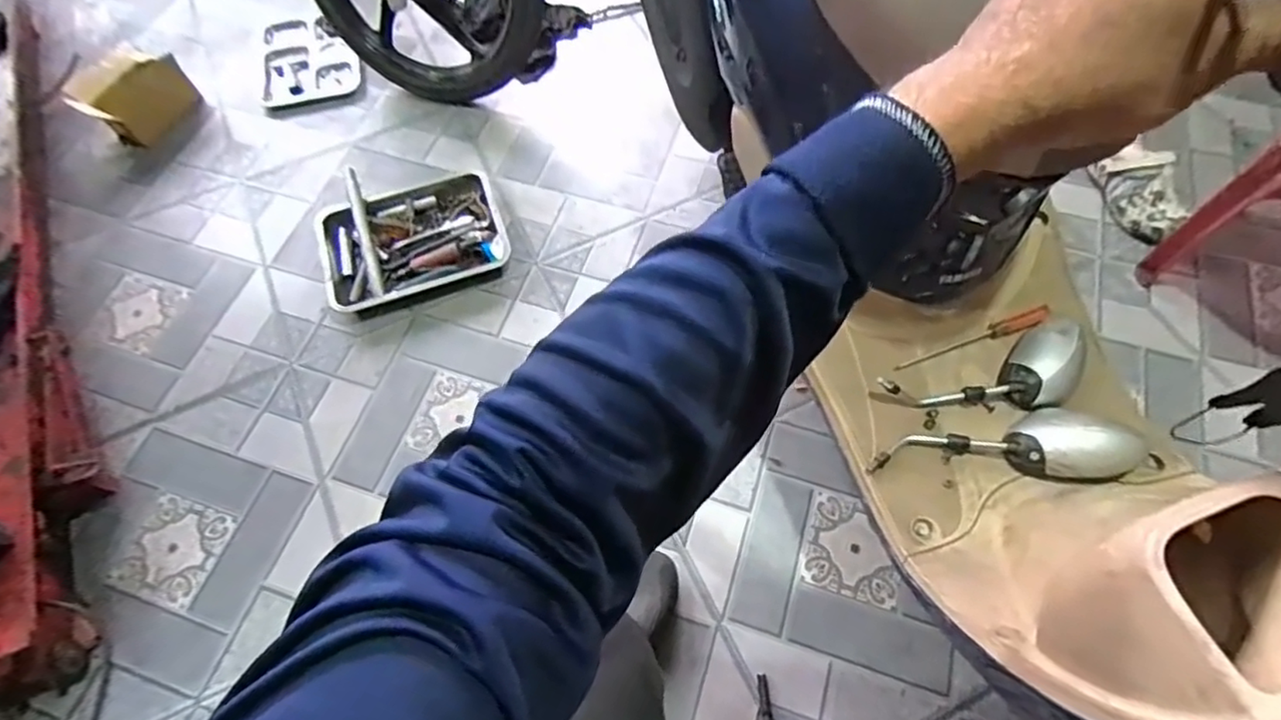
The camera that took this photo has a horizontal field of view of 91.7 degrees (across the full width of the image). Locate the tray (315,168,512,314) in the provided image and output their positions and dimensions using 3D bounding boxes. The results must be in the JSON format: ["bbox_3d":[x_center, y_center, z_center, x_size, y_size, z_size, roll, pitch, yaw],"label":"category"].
[{"bbox_3d":[-0.455,-0.247,1.233,0.360,0.070,0.267,-18,65,-7],"label":"tray"}]

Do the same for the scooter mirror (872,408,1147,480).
[{"bbox_3d":[0.440,0.108,0.745,0.310,0.053,0.095,-5,64,-1],"label":"scooter mirror"}]

